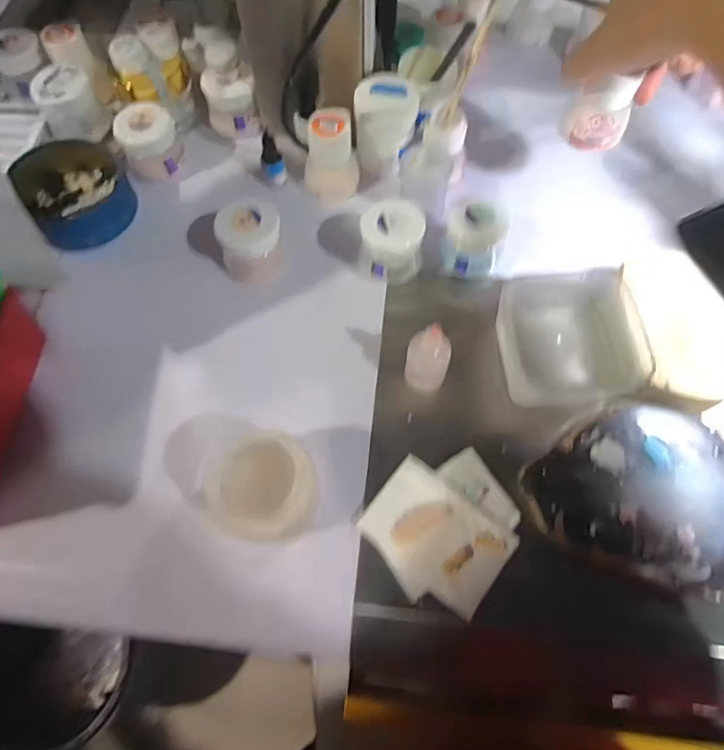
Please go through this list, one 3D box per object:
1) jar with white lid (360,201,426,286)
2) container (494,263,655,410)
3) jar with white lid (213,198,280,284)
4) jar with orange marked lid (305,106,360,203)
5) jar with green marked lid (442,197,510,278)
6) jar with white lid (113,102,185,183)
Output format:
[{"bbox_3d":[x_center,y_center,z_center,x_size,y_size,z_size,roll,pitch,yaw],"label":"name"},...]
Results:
[{"bbox_3d":[0.025,-0.107,0.403,0.049,0.053,0.047,-1,65,1],"label":"jar with white lid"},{"bbox_3d":[0.152,-0.031,0.367,0.096,0.040,0.094,-8,65,-2],"label":"container"},{"bbox_3d":[-0.089,-0.108,0.404,0.052,0.053,0.045,-14,66,-5],"label":"jar with white lid"},{"bbox_3d":[-0.027,-0.193,0.436,0.044,0.062,0.043,-1,65,1],"label":"jar with orange marked lid"},{"bbox_3d":[0.090,-0.109,0.398,0.045,0.048,0.043,-1,65,1],"label":"jar with green marked lid"},{"bbox_3d":[-0.192,-0.209,0.450,0.053,0.051,0.048,-26,67,-10],"label":"jar with white lid"}]

